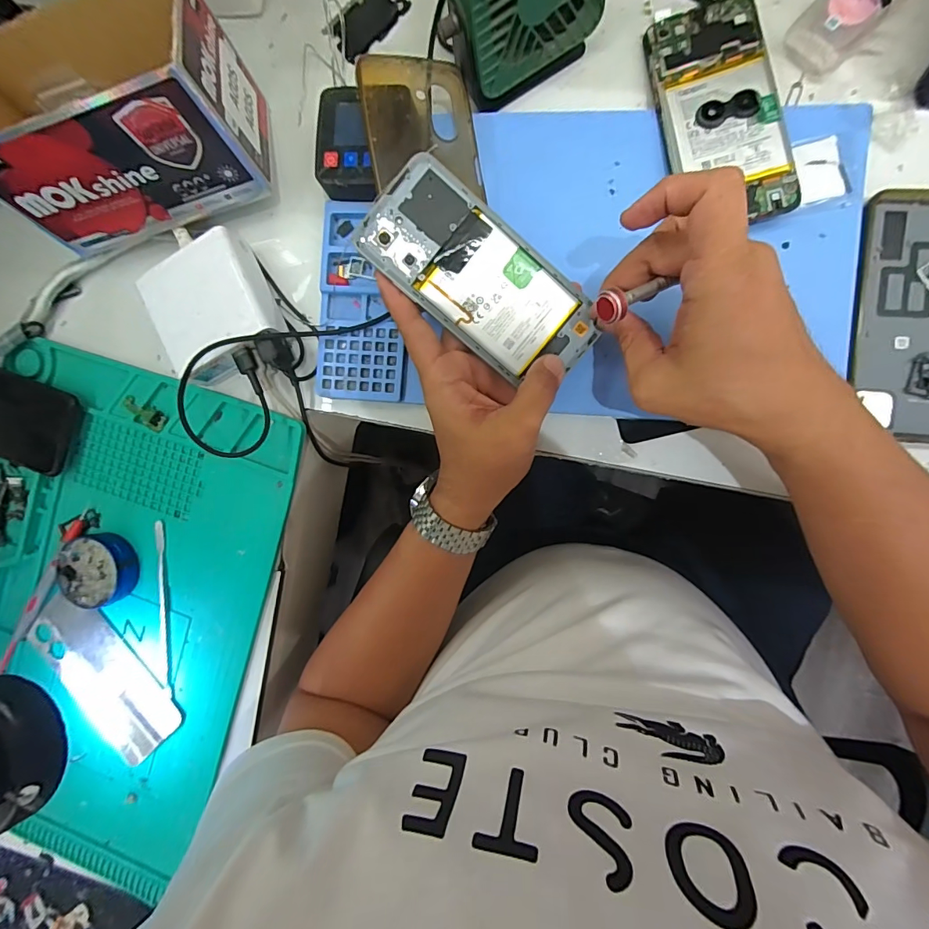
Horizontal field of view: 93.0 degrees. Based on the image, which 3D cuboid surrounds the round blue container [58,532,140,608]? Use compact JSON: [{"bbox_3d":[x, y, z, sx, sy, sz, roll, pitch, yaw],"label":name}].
[{"bbox_3d":[-0.316,0.091,0.381,0.060,0.017,0.059,0,92,8],"label":"round blue container"}]

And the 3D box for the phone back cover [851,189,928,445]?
[{"bbox_3d":[0.308,-0.101,0.298,0.081,0.007,0.167,5,93,8],"label":"phone back cover"}]

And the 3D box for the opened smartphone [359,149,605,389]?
[{"bbox_3d":[0.012,-0.122,0.289,0.162,0.005,0.076,36,96,-6],"label":"opened smartphone"}]

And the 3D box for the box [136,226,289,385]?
[{"bbox_3d":[-0.197,-0.122,0.349,0.084,0.043,0.089,-23,89,8],"label":"box"}]

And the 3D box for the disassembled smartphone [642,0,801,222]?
[{"bbox_3d":[0.174,-0.244,0.302,0.072,0.008,0.161,-9,83,13],"label":"disassembled smartphone"}]

